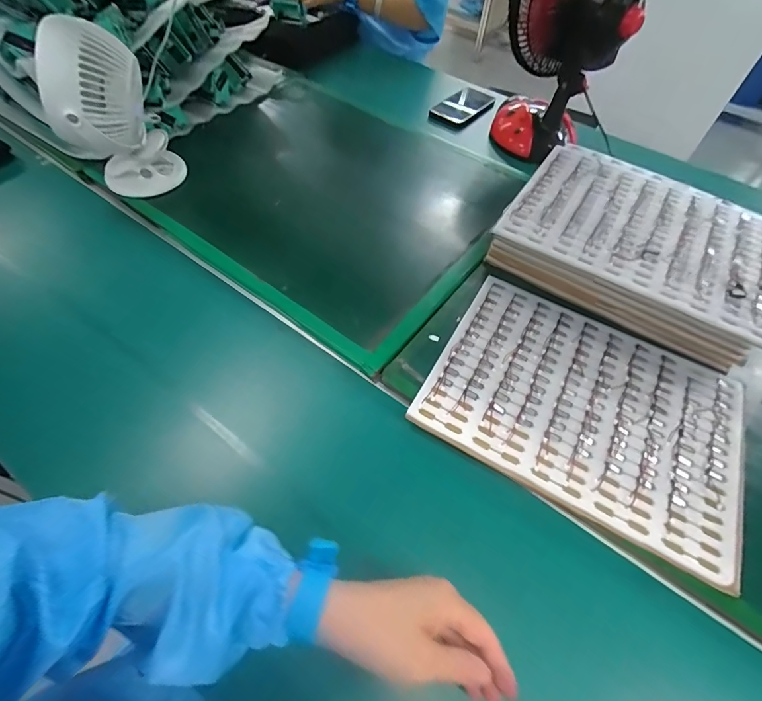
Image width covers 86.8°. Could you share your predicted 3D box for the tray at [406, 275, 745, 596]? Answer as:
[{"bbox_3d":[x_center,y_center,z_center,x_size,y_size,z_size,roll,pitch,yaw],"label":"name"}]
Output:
[{"bbox_3d":[0.226,0.055,0.450,0.321,0.014,0.243,26,60,15],"label":"tray"}]

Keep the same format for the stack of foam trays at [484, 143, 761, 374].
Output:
[{"bbox_3d":[0.336,-0.151,0.548,0.326,0.079,0.259,28,55,13],"label":"stack of foam trays"}]

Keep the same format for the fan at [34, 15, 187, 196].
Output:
[{"bbox_3d":[-0.346,-0.296,0.530,0.133,0.219,0.113,-25,60,-23],"label":"fan"}]

